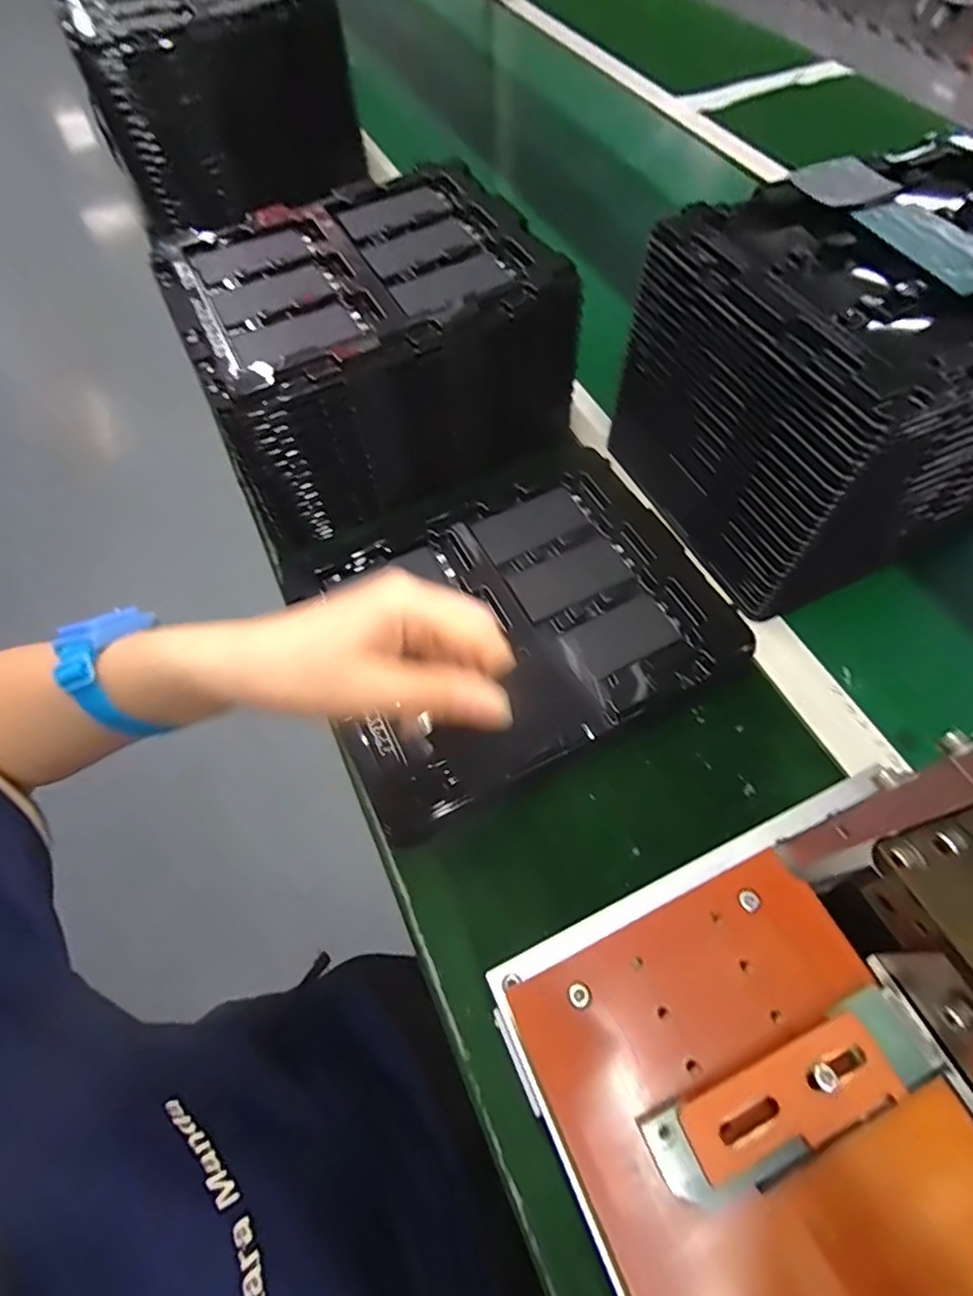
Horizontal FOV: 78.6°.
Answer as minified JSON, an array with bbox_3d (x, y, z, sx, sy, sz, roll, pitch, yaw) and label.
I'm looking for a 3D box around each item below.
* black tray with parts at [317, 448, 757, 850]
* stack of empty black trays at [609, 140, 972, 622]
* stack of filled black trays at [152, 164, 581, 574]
[{"bbox_3d":[0.018,-0.018,0.427,0.269,0.029,0.213,-24,63,-10],"label":"black tray with parts"},{"bbox_3d":[0.268,-0.200,0.429,0.264,0.168,0.213,-23,63,-10],"label":"stack of empty black trays"},{"bbox_3d":[-0.096,-0.247,0.509,0.271,0.155,0.218,-27,64,-12],"label":"stack of filled black trays"}]

